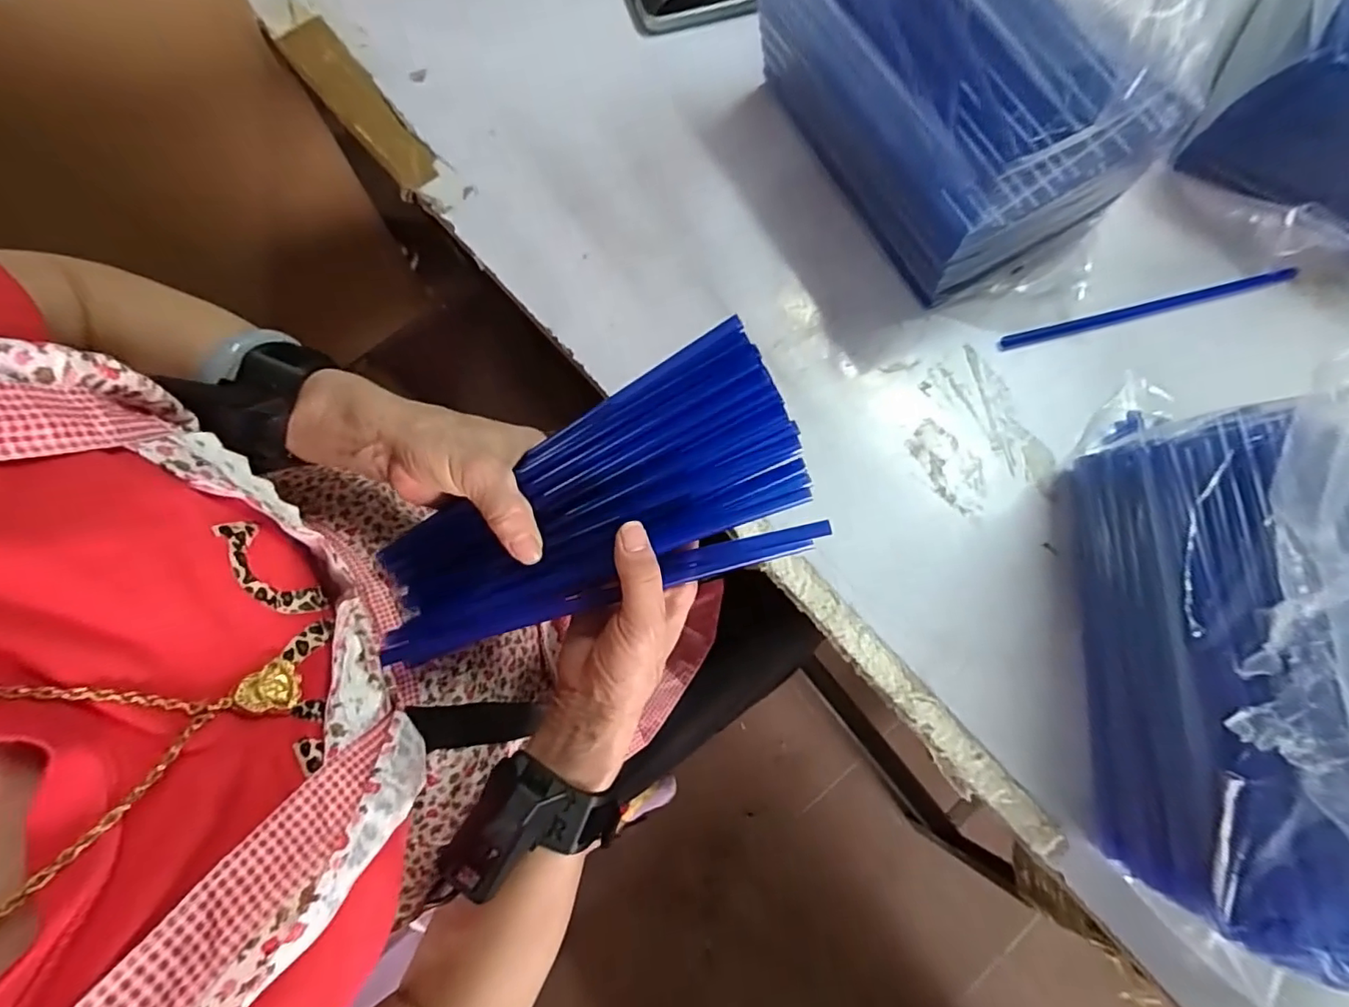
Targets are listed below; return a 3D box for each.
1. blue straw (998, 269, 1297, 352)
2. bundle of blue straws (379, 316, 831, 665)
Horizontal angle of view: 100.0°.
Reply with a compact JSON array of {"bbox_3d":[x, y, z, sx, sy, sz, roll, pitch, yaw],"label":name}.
[{"bbox_3d":[0.366,-0.149,0.437,0.243,0.006,0.011,-14,77,-5],"label":"blue straw"},{"bbox_3d":[-0.048,0.013,0.314,0.242,0.047,0.110,-26,78,7],"label":"bundle of blue straws"}]

